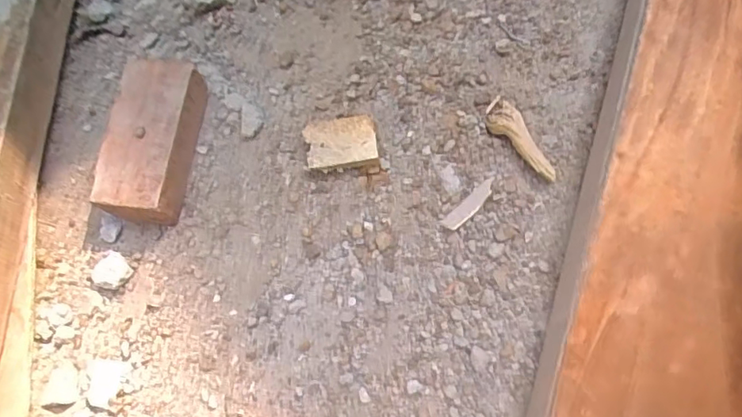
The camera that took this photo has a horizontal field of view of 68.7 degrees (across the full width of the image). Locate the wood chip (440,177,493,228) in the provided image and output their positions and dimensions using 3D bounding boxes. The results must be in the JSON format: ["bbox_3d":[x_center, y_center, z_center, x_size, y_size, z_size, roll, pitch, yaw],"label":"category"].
[{"bbox_3d":[0.075,-0.004,0.405,0.051,0.006,0.012,-43,75,-11],"label":"wood chip"}]

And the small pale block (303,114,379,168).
[{"bbox_3d":[-0.024,-0.051,0.433,0.055,0.021,0.040,-6,71,0],"label":"small pale block"}]

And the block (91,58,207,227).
[{"bbox_3d":[-0.173,-0.056,0.435,0.067,0.039,0.133,4,72,4],"label":"block"}]

